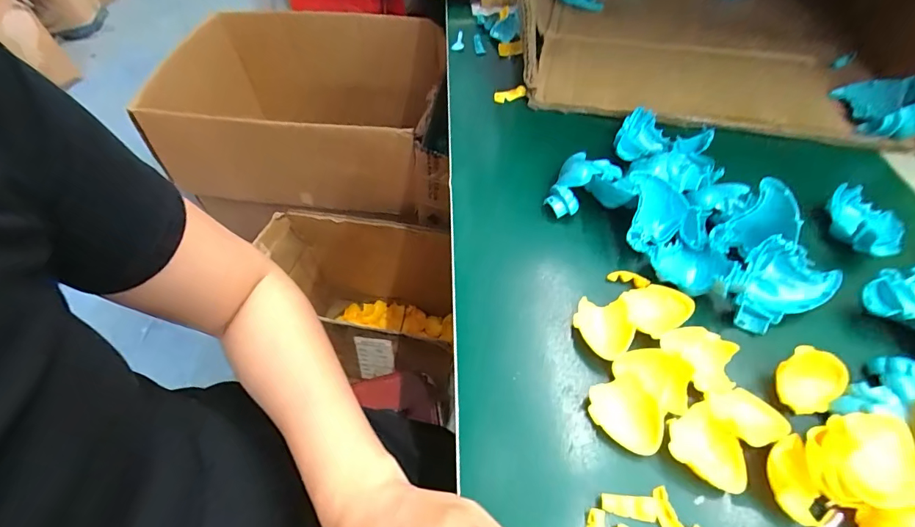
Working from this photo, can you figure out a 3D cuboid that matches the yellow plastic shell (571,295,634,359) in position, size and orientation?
[{"bbox_3d":[0.099,0.045,0.290,0.036,0.013,0.045,3,54,3],"label":"yellow plastic shell"}]

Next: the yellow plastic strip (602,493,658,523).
[{"bbox_3d":[0.095,0.134,0.234,0.030,0.004,0.012,4,54,5],"label":"yellow plastic strip"}]

